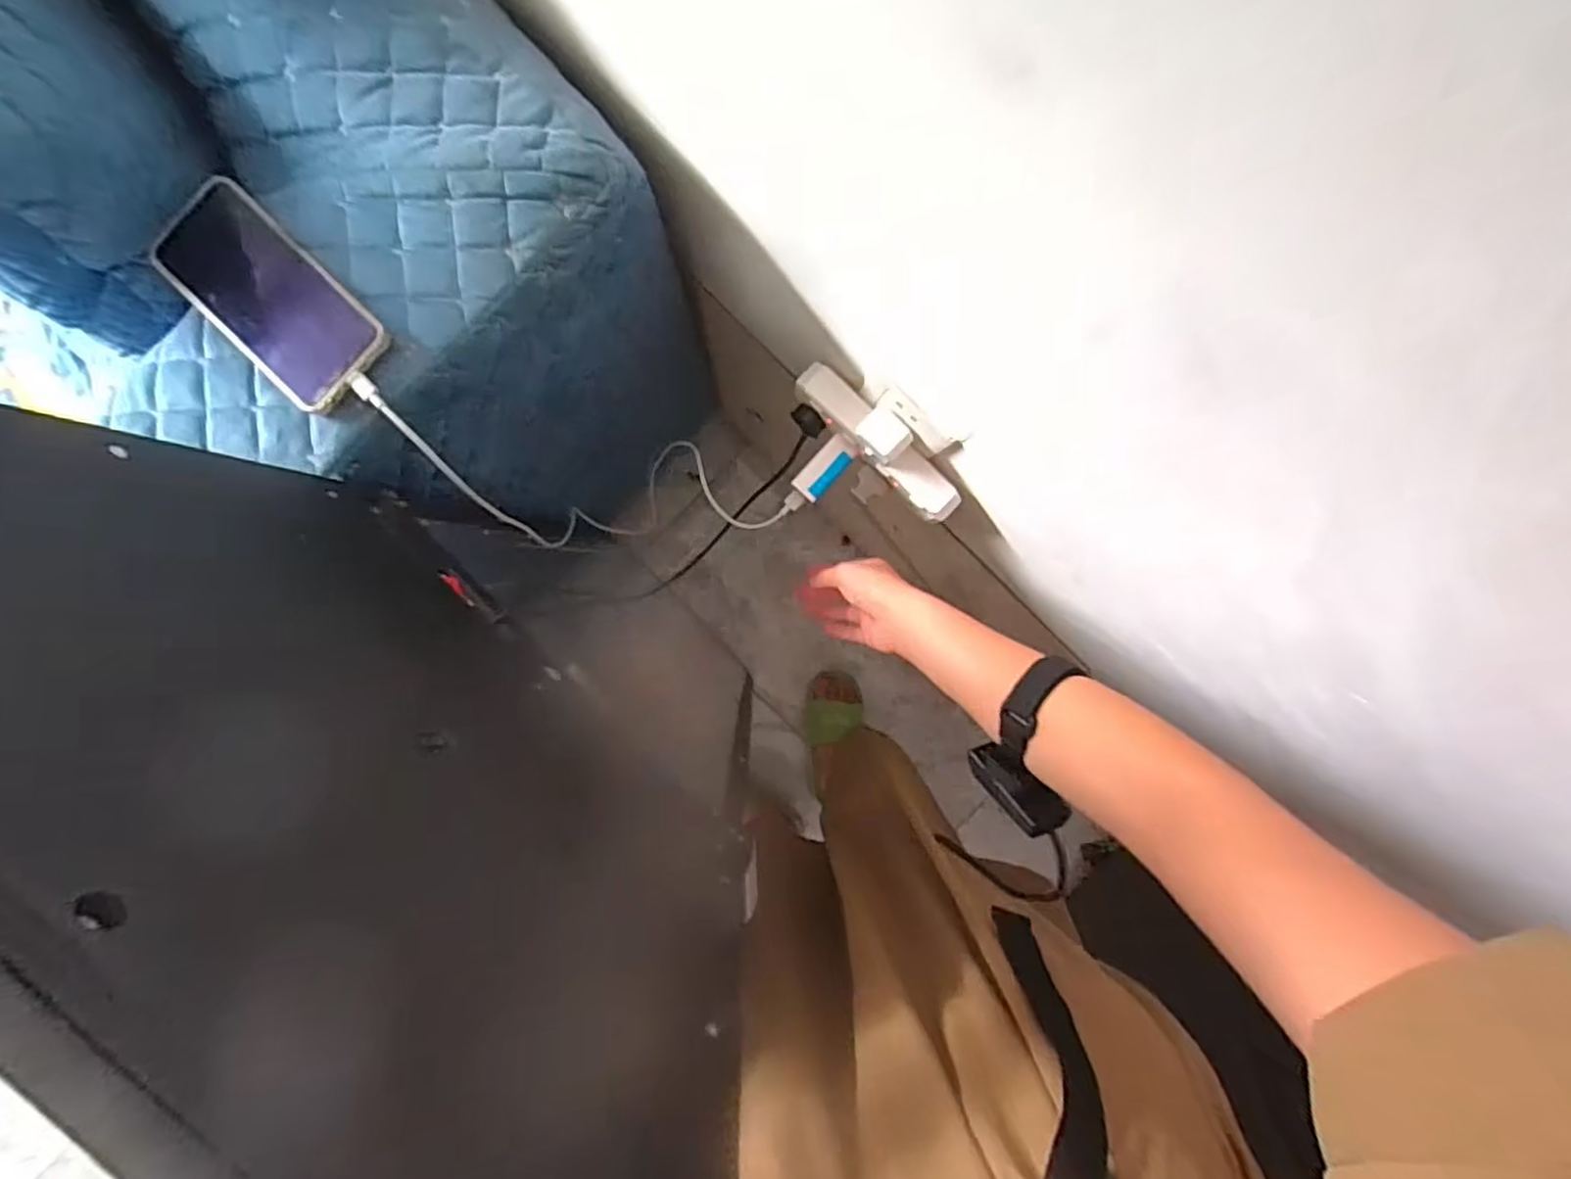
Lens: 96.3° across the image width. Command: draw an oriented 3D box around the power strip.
[{"bbox_3d":[0.084,-0.134,0.641,0.182,0.034,0.037,41,90,-3],"label":"power strip"}]

